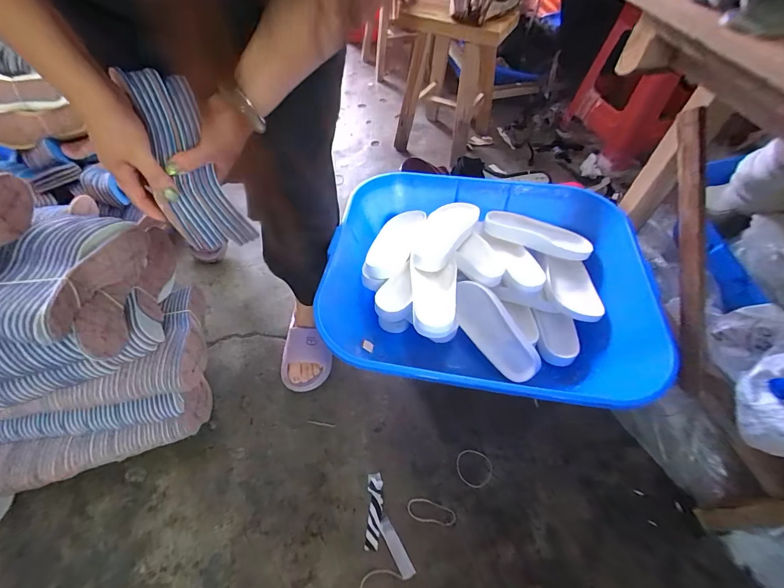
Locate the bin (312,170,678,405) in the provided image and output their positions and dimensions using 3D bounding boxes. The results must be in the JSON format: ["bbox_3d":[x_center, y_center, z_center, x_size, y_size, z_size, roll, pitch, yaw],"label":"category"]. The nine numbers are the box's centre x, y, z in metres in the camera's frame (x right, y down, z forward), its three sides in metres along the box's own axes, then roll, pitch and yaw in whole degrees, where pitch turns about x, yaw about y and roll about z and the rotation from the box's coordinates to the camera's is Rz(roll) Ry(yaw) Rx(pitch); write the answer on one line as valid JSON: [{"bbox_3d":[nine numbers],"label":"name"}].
[{"bbox_3d":[0.174,-0.036,0.759,0.592,0.166,0.530,4,55,3],"label":"bin"}]

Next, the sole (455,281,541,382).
[{"bbox_3d":[0.200,0.071,0.711,0.089,0.027,0.221,-41,67,22],"label":"sole"}]

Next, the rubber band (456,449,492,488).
[{"bbox_3d":[0.182,0.384,0.789,0.076,0.007,0.076,1,55,-1],"label":"rubber band"}]

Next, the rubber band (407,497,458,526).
[{"bbox_3d":[0.082,0.454,0.744,0.102,0.004,0.043,11,55,11],"label":"rubber band"}]

